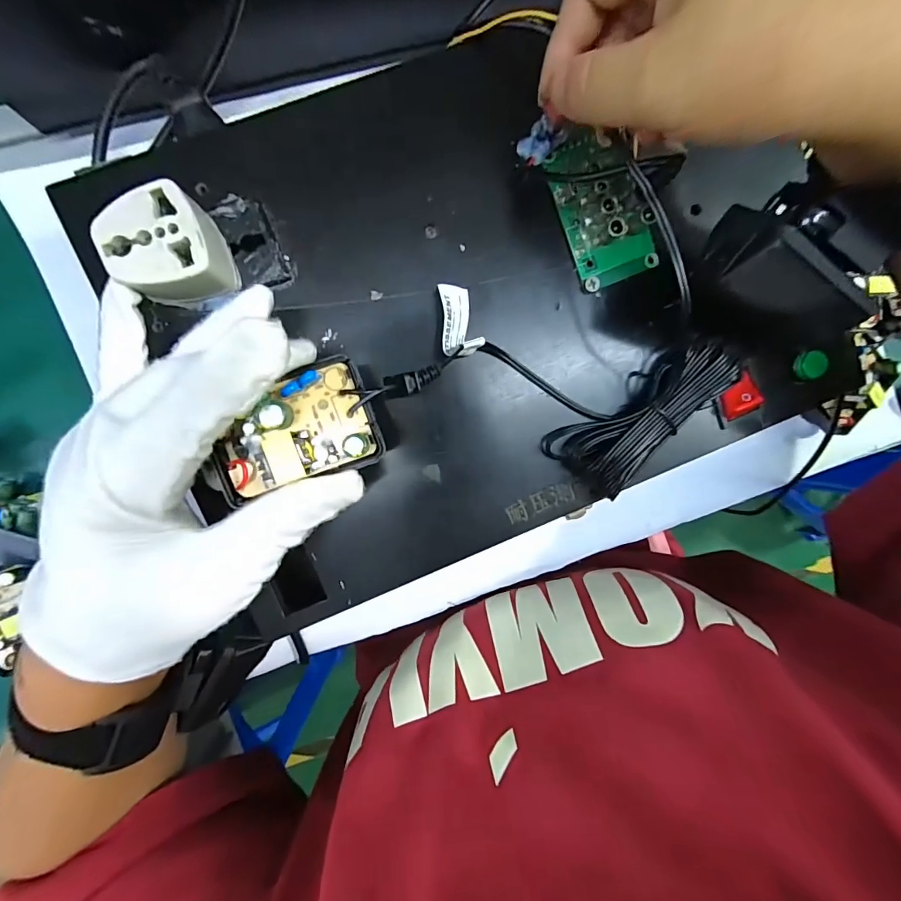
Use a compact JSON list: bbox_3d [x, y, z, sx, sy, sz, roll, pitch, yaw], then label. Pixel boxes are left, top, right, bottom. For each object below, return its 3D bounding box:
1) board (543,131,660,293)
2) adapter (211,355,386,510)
[{"bbox_3d":[0.074,-0.115,0.206,0.041,0.017,0.067,-22,103,1],"label":"board"},{"bbox_3d":[-0.055,-0.007,0.152,0.055,0.018,0.038,-19,94,2],"label":"adapter"}]

